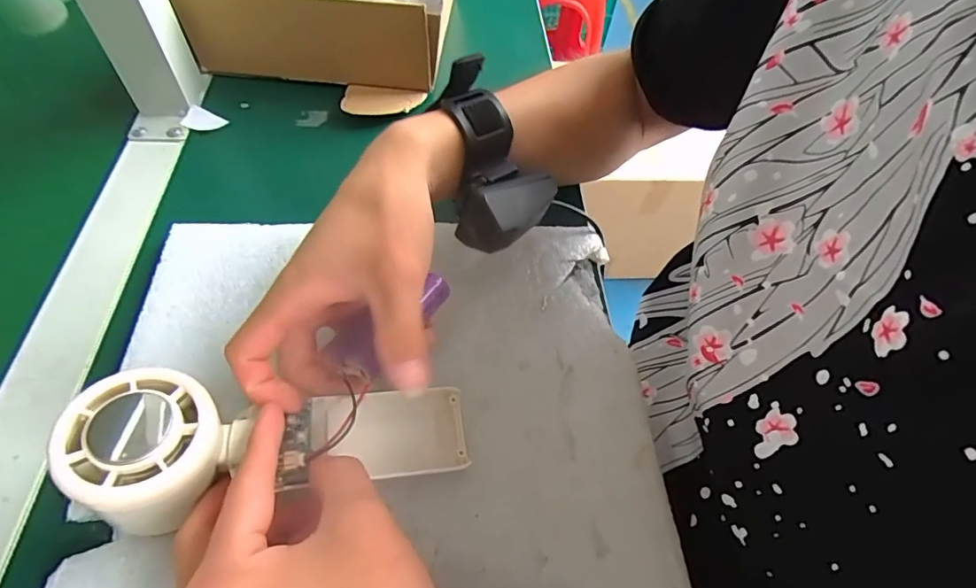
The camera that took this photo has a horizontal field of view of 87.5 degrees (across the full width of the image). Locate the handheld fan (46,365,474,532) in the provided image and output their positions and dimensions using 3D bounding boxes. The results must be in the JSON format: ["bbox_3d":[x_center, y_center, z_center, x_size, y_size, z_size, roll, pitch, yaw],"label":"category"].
[{"bbox_3d":[-0.091,0.069,0.231,0.162,0.029,0.060,2,53,-24],"label":"handheld fan"}]

